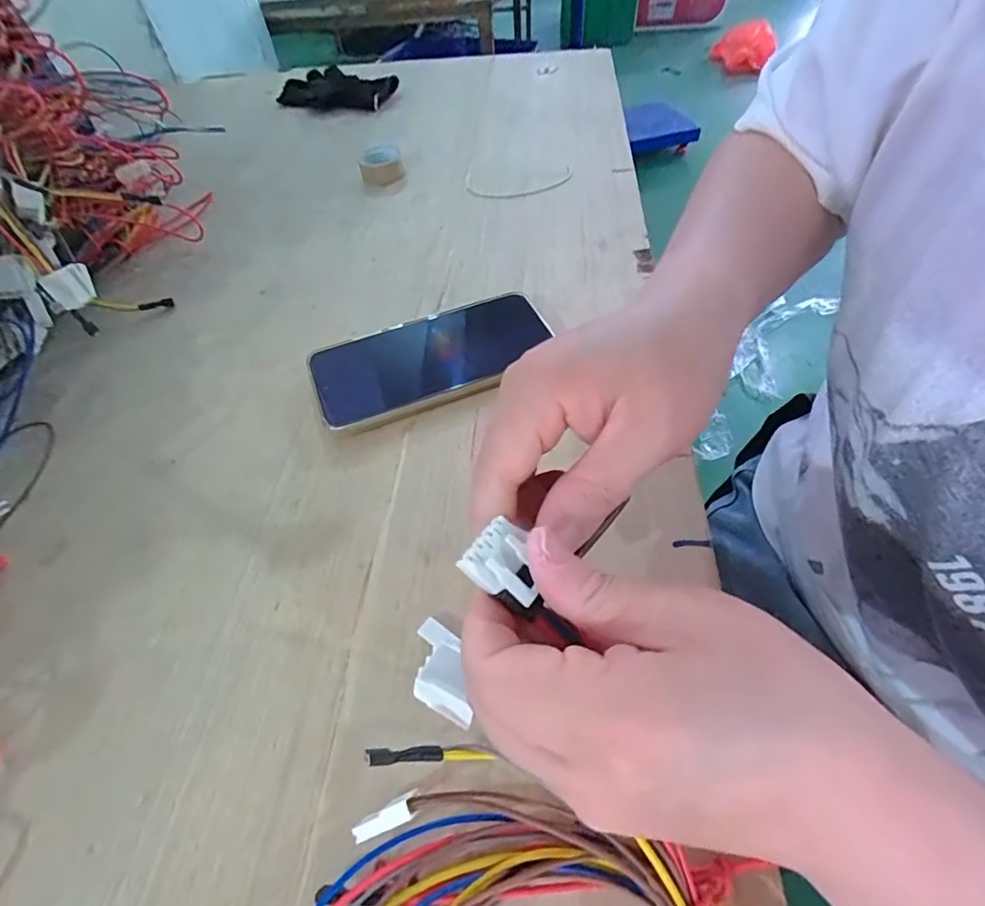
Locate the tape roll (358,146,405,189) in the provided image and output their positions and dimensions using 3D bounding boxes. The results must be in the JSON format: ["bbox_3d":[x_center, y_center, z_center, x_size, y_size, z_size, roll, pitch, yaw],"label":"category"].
[{"bbox_3d":[-0.115,-0.297,0.526,0.043,0.017,0.050,-13,53,-5],"label":"tape roll"}]

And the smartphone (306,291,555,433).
[{"bbox_3d":[-0.038,-0.065,0.345,0.164,0.016,0.076,-21,54,-11],"label":"smartphone"}]

